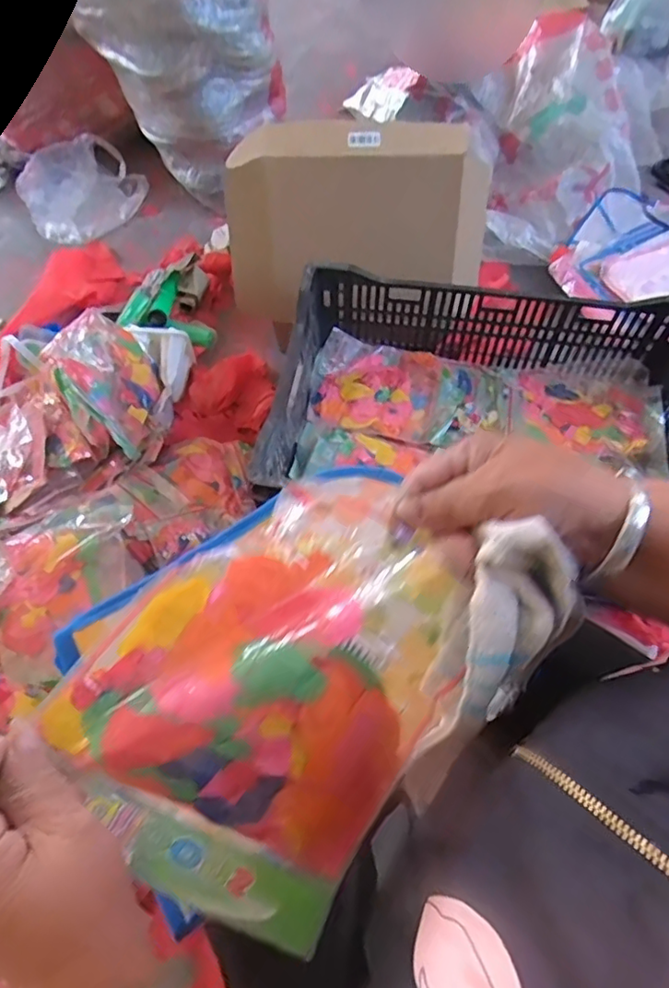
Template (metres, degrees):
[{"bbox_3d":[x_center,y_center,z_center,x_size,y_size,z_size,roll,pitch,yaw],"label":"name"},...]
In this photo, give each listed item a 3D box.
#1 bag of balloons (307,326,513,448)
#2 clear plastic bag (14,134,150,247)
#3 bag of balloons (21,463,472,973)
[{"bbox_3d":[0.123,-0.163,0.931,0.318,0.041,0.194,7,61,5],"label":"bag of balloons"},{"bbox_3d":[-0.598,-0.731,1.361,0.285,0.076,0.252,-22,63,-10],"label":"clear plastic bag"},{"bbox_3d":[-0.028,0.095,0.292,0.167,0.030,0.215,34,82,-5],"label":"bag of balloons"}]

